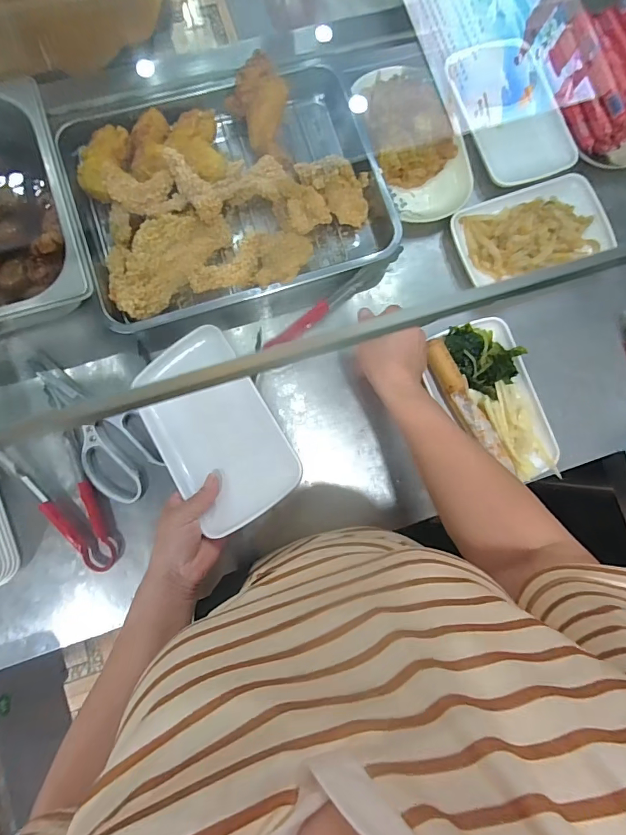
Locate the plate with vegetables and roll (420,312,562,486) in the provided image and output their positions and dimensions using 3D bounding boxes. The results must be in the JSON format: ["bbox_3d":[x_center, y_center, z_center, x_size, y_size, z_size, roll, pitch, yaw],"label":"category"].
[{"bbox_3d":[0.227,-0.020,0.543,0.126,0.034,0.207,-18,91,-6],"label":"plate with vegetables and roll"}]

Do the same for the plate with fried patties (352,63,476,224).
[{"bbox_3d":[0.140,-0.378,0.591,0.133,0.032,0.225,-21,91,-6],"label":"plate with fried patties"}]

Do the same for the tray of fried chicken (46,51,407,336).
[{"bbox_3d":[-0.105,-0.286,0.550,0.377,0.076,0.286,-18,91,-6],"label":"tray of fried chicken"}]

